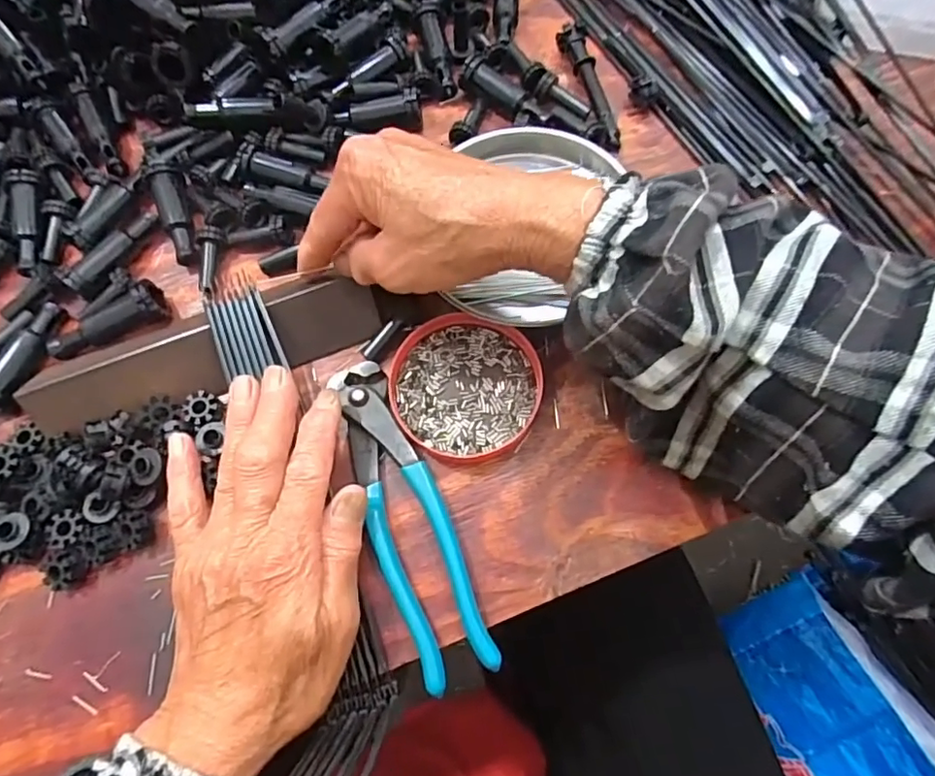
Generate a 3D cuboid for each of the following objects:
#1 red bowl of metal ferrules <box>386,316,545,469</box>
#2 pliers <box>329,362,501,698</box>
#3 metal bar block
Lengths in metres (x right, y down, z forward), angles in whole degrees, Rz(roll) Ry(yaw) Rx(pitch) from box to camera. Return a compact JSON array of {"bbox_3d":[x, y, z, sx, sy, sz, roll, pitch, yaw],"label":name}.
[{"bbox_3d":[-0.001,0.000,0.301,0.078,0.011,0.076,0,73,1],"label":"red bowl of metal ferrules"},{"bbox_3d":[-0.032,0.061,0.281,0.038,0.013,0.163,-21,74,-5],"label":"pliers"},{"bbox_3d":[-0.143,-0.016,0.307,0.190,0.010,0.039,-20,109,-4],"label":"metal bar block"}]

